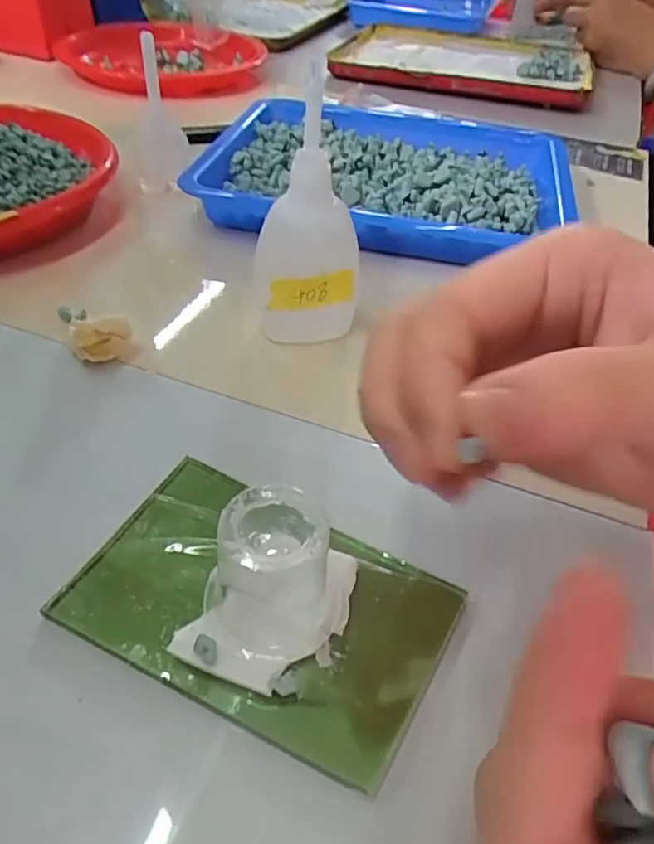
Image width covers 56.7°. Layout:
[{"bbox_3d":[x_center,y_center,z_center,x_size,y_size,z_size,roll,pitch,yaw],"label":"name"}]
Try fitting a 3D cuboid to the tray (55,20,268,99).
[{"bbox_3d":[-0.154,-0.336,0.563,0.181,0.036,0.179,10,43,5],"label":"tray"}]

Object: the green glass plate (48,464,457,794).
[{"bbox_3d":[-0.020,0.052,0.177,0.103,0.004,0.065,23,47,18],"label":"green glass plate"}]

